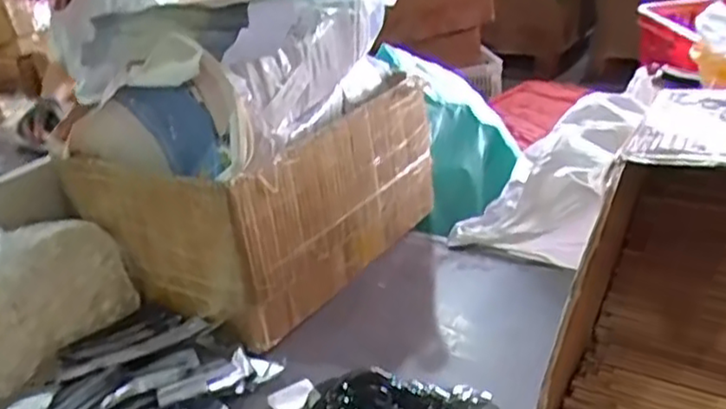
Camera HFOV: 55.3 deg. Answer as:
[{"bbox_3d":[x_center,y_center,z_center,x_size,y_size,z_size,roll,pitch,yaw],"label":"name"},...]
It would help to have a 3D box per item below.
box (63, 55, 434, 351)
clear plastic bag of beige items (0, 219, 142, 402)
[{"bbox_3d":[-0.121,-0.025,0.929,0.269,0.204,0.404,14,33,35],"label":"box"},{"bbox_3d":[-0.401,0.113,0.773,0.106,0.154,0.249,10,31,31],"label":"clear plastic bag of beige items"}]

